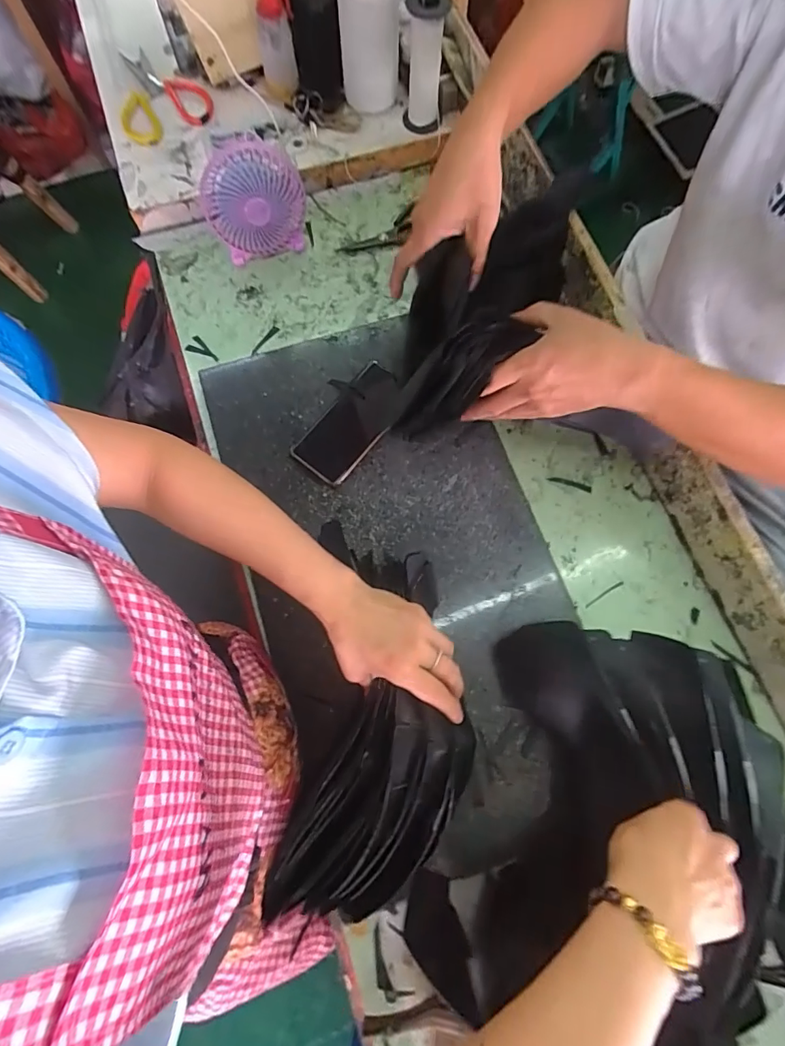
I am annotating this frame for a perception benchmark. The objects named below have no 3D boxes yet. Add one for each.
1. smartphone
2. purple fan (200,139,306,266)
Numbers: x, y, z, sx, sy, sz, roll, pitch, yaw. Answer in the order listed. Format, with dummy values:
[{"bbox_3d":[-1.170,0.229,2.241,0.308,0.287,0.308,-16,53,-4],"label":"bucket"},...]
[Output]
[{"bbox_3d":[-0.047,-0.124,0.593,0.092,0.013,0.159,35,81,21],"label":"smartphone"},{"bbox_3d":[-0.184,-0.435,0.656,0.136,0.123,0.089,-26,76,-8],"label":"purple fan"}]

